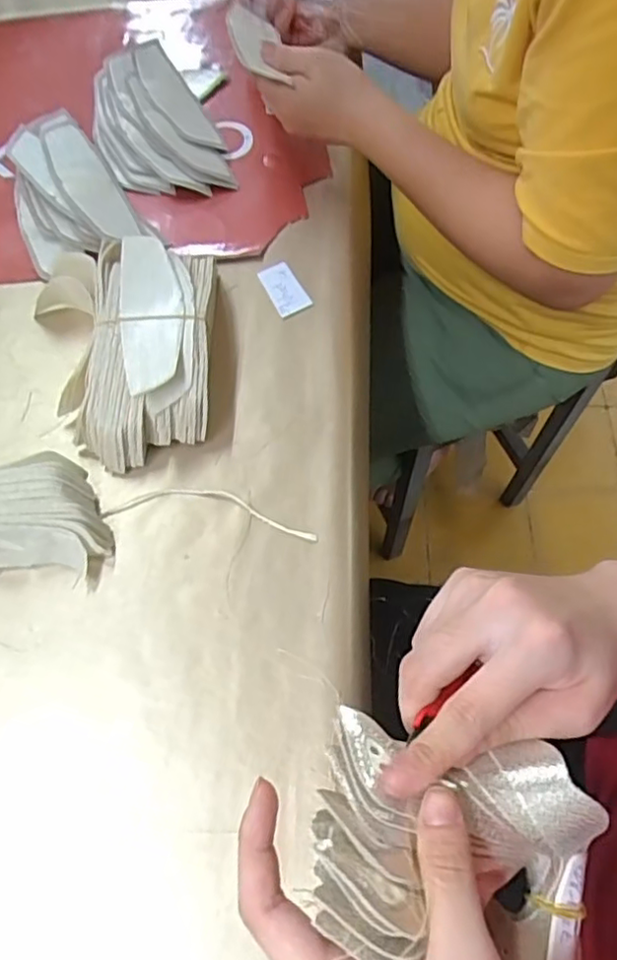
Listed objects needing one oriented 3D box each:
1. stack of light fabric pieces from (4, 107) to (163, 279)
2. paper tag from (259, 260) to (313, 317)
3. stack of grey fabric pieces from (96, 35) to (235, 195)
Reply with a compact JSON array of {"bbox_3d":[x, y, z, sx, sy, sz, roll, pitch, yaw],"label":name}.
[{"bbox_3d":[-0.224,-0.262,0.570,0.101,0.029,0.172,-30,67,-15],"label":"stack of light fabric pieces"},{"bbox_3d":[-0.020,-0.161,0.536,0.029,0.004,0.055,-26,67,-5],"label":"paper tag"},{"bbox_3d":[-0.154,-0.348,0.613,0.107,0.023,0.216,-22,65,-11],"label":"stack of grey fabric pieces"}]

